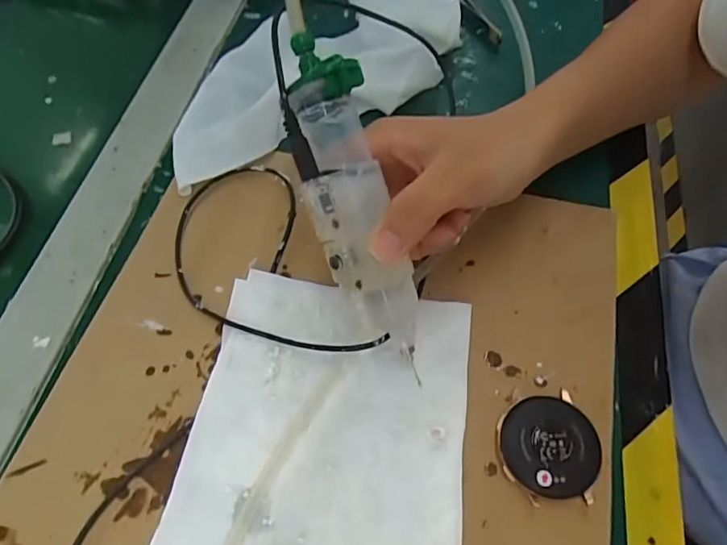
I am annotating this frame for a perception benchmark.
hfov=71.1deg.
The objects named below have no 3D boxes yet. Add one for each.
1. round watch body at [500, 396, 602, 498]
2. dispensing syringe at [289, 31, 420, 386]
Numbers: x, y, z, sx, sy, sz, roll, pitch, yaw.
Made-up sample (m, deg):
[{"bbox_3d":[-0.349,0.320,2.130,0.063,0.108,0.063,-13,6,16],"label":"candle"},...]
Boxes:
[{"bbox_3d":[0.082,0.077,0.225,0.040,0.011,0.041,-1,61,1],"label":"round watch body"},{"bbox_3d":[-0.004,-0.029,0.217,0.033,0.029,0.140,-19,99,-9],"label":"dispensing syringe"}]

